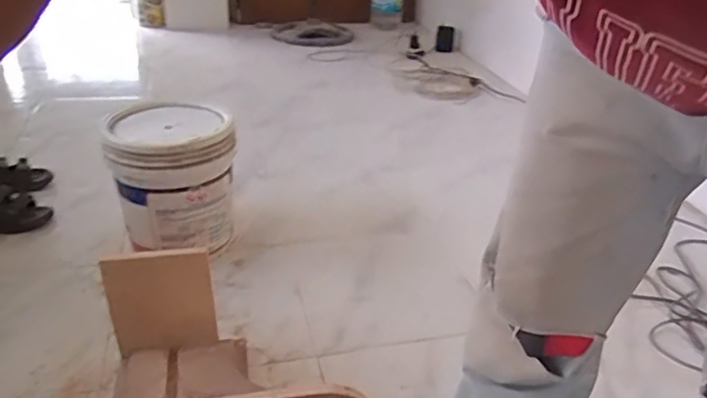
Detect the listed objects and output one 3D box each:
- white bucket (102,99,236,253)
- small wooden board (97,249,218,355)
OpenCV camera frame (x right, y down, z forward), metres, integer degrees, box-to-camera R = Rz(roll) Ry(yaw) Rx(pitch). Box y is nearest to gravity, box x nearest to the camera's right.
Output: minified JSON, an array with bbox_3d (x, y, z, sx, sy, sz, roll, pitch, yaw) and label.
[{"bbox_3d":[-0.442,-0.052,1.400,0.283,0.289,0.269,-9,33,-23],"label":"white bucket"},{"bbox_3d":[-0.358,0.192,1.061,0.184,0.201,0.016,-7,21,-11],"label":"small wooden board"}]

